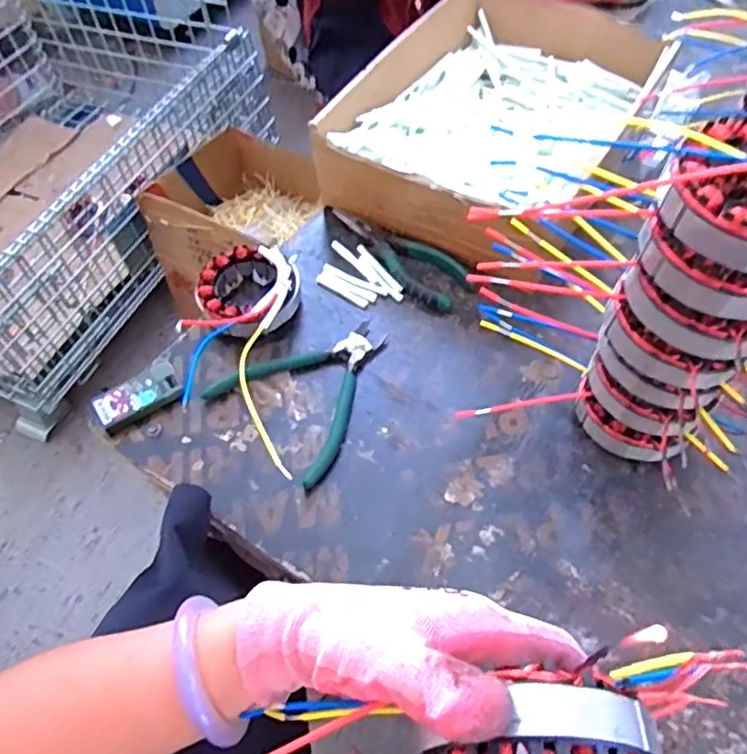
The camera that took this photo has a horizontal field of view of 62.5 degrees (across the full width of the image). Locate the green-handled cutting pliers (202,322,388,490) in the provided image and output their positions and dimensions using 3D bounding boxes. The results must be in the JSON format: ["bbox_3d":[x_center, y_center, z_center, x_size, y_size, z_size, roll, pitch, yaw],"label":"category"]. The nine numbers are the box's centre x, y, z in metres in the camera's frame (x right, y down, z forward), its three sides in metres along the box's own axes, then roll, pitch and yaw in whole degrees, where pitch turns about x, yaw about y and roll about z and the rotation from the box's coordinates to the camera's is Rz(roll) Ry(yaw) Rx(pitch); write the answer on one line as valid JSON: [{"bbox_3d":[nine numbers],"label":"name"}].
[{"bbox_3d":[-0.046,0.004,0.494,0.118,0.013,0.136,34,64,23],"label":"green-handled cutting pliers"}]

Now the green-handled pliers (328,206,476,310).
[{"bbox_3d":[0.018,-0.120,0.578,0.162,0.018,0.061,34,64,23],"label":"green-handled pliers"}]

